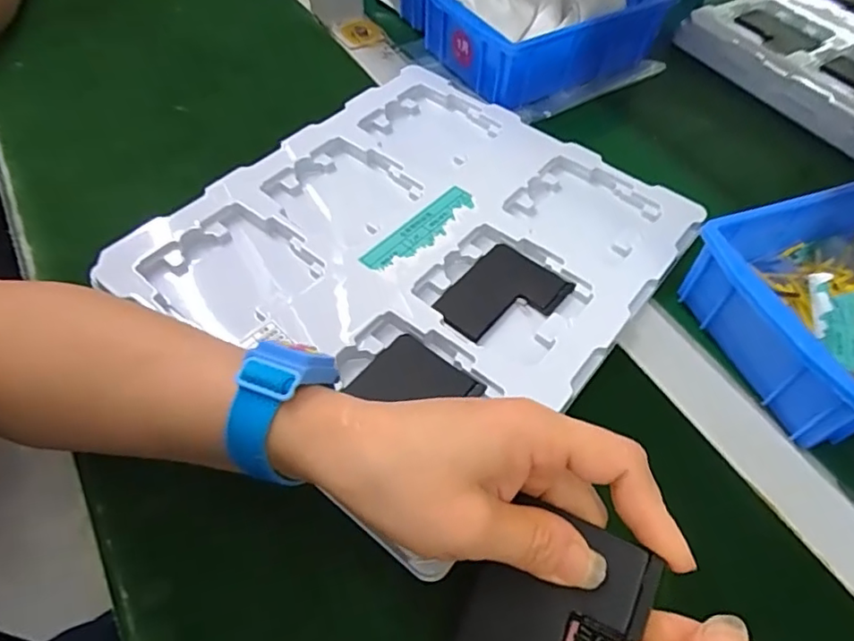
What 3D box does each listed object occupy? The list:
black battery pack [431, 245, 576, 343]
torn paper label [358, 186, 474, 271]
[{"bbox_3d":[0.048,-0.015,0.365,0.059,0.004,0.077,37,61,21],"label":"black battery pack"},{"bbox_3d":[-0.004,-0.061,0.388,0.024,0.006,0.096,37,61,21],"label":"torn paper label"}]

